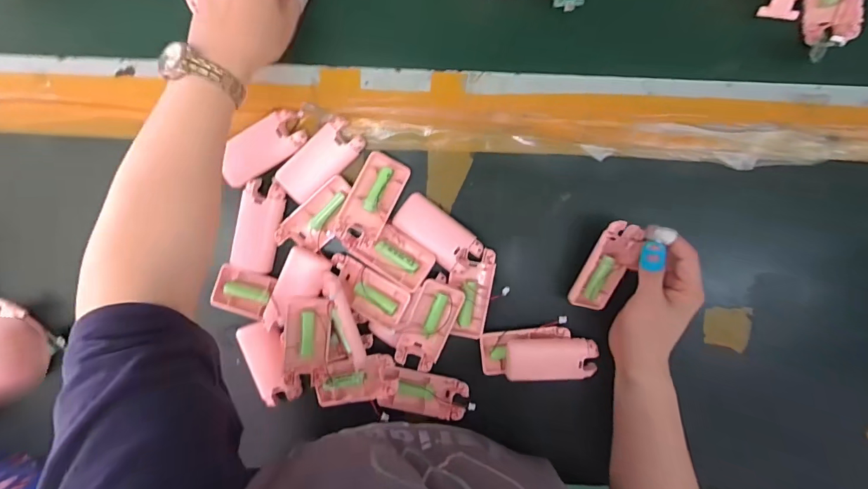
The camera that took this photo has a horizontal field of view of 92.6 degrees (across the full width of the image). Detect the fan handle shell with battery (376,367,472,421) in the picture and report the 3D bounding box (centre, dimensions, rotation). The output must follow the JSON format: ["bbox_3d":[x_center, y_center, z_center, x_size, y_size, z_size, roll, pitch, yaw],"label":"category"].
[{"bbox_3d":[-0.012,0.162,0.449,0.094,0.021,0.045,12,98,0],"label":"fan handle shell with battery"}]

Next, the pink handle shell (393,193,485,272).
[{"bbox_3d":[0.003,-0.013,0.431,0.091,0.024,0.045,41,97,-4],"label":"pink handle shell"}]

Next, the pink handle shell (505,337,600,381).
[{"bbox_3d":[0.123,0.122,0.437,0.090,0.025,0.043,-4,98,2],"label":"pink handle shell"}]

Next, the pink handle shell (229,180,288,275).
[{"bbox_3d":[-0.184,-0.019,0.433,0.045,0.010,0.096,15,98,-1],"label":"pink handle shell"}]

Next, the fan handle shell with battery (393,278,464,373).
[{"bbox_3d":[-0.005,0.085,0.433,0.046,0.015,0.094,23,98,-2],"label":"fan handle shell with battery"}]

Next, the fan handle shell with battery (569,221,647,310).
[{"bbox_3d":[0.174,0.022,0.418,0.043,0.022,0.093,23,105,-4],"label":"fan handle shell with battery"}]

